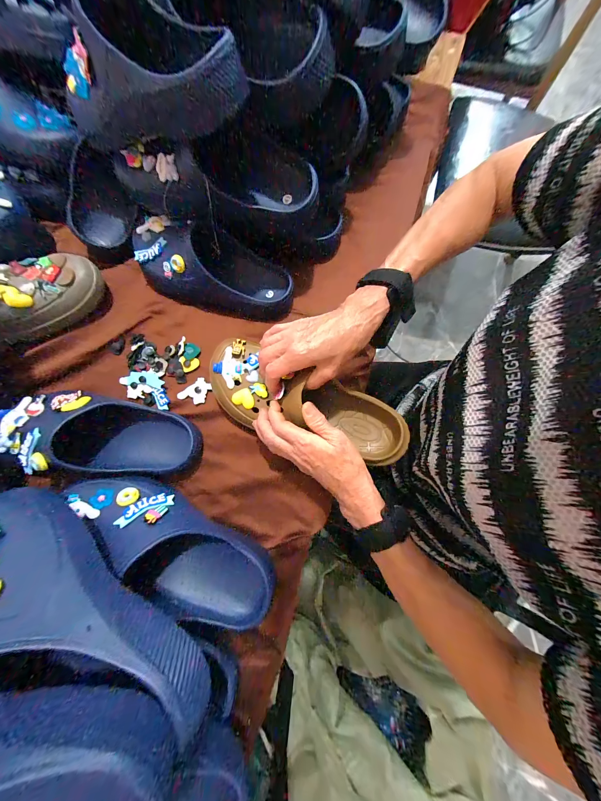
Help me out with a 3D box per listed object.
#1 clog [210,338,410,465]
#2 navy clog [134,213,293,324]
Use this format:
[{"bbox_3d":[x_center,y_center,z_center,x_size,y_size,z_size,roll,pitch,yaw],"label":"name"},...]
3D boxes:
[{"bbox_3d":[0.010,0.000,0.346,0.281,0.091,0.106,20,79,-4],"label":"clog"},{"bbox_3d":[-0.147,-0.211,0.419,0.255,0.092,0.102,16,78,-8],"label":"navy clog"}]

